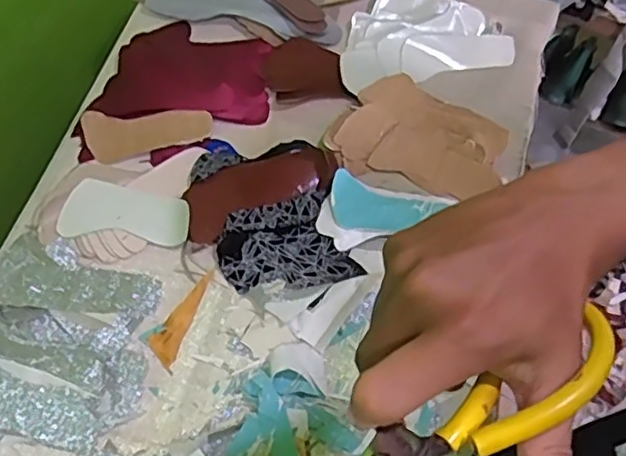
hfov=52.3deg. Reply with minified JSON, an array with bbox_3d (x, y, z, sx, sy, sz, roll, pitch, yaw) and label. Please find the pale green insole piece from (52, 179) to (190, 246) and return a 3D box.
[{"bbox_3d":[-0.226,-0.019,0.766,0.154,0.012,0.068,6,92,0],"label":"pale green insole piece"}]

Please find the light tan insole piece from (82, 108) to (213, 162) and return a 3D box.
[{"bbox_3d":[-0.220,-0.124,0.844,0.167,0.017,0.064,0,88,-1],"label":"light tan insole piece"}]

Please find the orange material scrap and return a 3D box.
[{"bbox_3d":[-0.155,0.099,0.725,0.039,0.007,0.121,14,61,8],"label":"orange material scrap"}]

